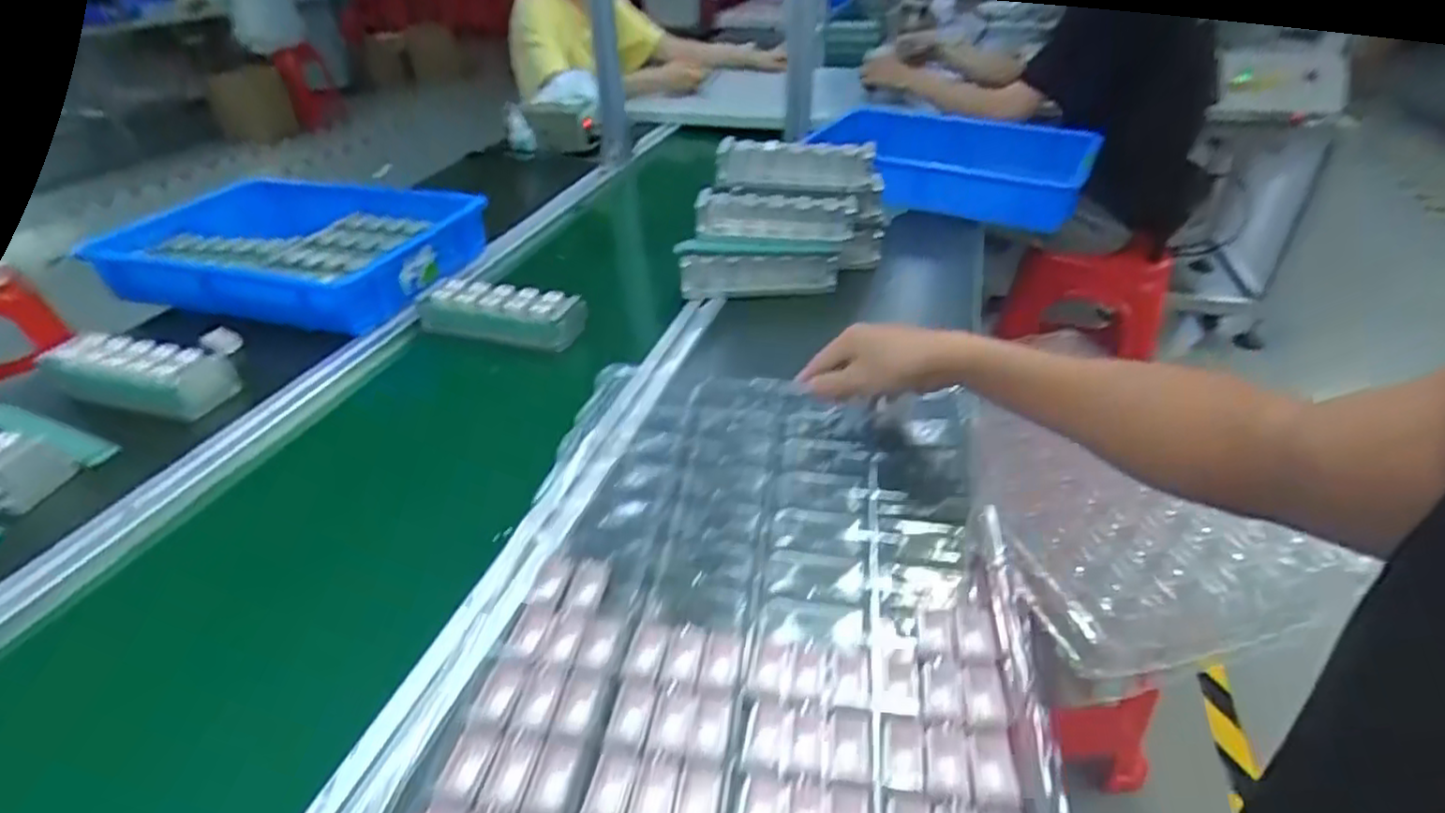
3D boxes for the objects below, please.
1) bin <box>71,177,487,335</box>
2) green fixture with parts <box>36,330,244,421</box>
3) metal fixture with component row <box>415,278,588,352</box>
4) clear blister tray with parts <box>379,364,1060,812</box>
[{"bbox_3d":[-0.575,-0.215,0.916,0.428,0.081,0.297,8,38,17],"label":"bin"},{"bbox_3d":[-0.595,-0.039,0.693,0.188,0.046,0.071,7,38,16],"label":"green fixture with parts"},{"bbox_3d":[-0.261,-0.111,0.808,0.212,0.049,0.059,10,39,19],"label":"metal fixture with component row"},{"bbox_3d":[0.014,0.138,0.455,0.340,0.034,0.501,2,37,8],"label":"clear blister tray with parts"}]

